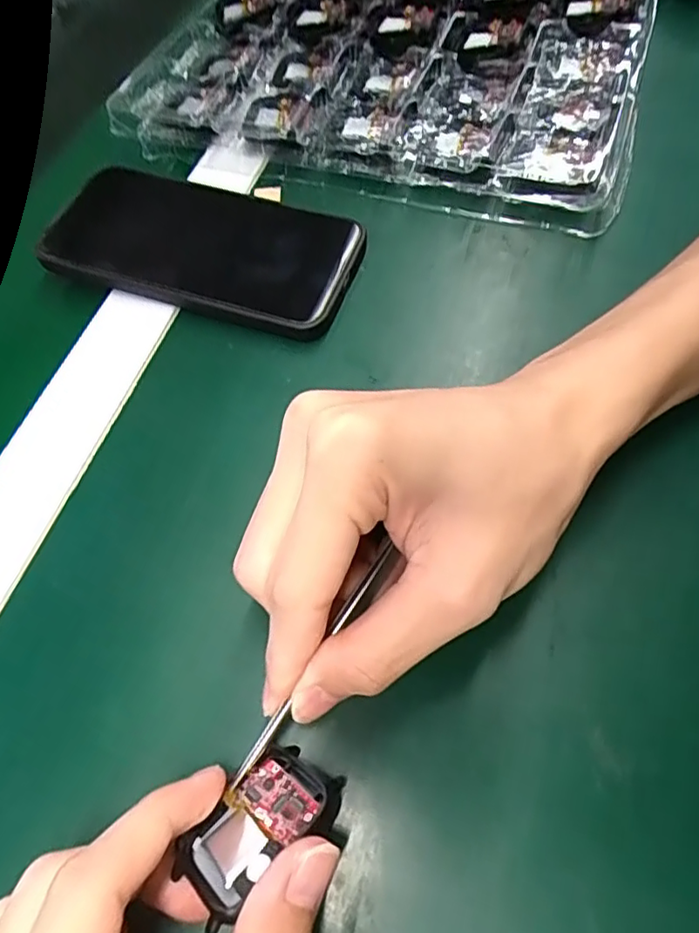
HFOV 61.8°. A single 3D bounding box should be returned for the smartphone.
[{"bbox_3d":[-0.077,-0.118,0.305,0.163,0.014,0.080,15,64,11],"label":"smartphone"}]

